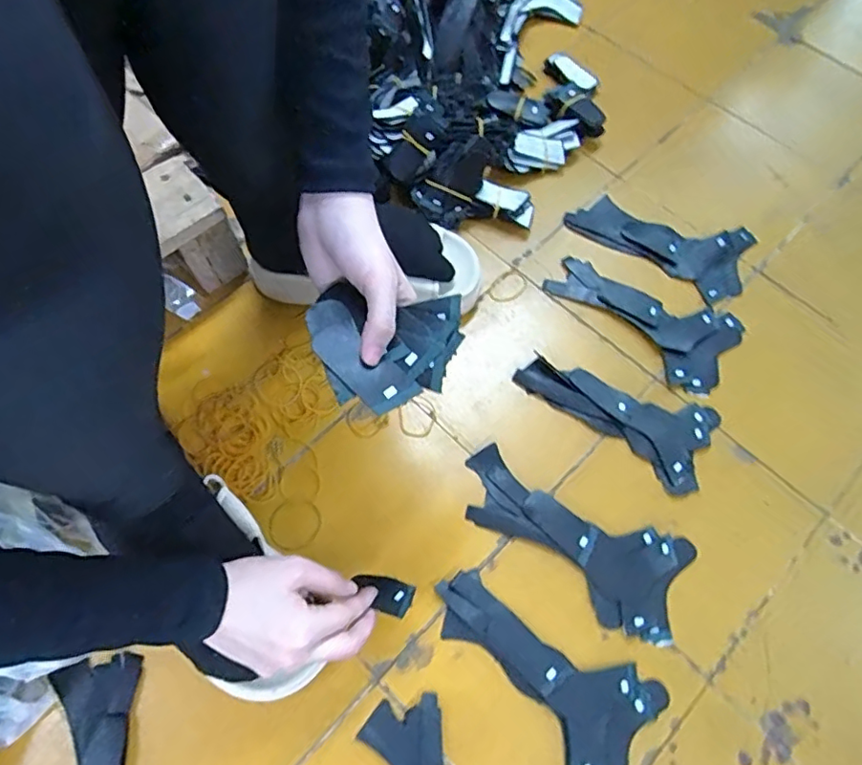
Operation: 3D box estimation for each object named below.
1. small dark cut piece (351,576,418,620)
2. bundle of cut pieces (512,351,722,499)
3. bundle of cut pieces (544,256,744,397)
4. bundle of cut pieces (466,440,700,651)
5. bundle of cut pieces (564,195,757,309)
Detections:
[{"bbox_3d":[-0.040,0.170,0.456,0.051,0.005,0.031,9,38,14],"label":"small dark cut piece"},{"bbox_3d":[0.189,0.025,0.586,0.198,0.017,0.090,31,68,11],"label":"bundle of cut pieces"},{"bbox_3d":[0.232,-0.077,0.627,0.205,0.014,0.101,34,69,12],"label":"bundle of cut pieces"},{"bbox_3d":[0.129,0.141,0.531,0.218,0.009,0.096,31,68,11],"label":"bundle of cut pieces"},{"bbox_3d":[0.265,-0.167,0.668,0.206,0.020,0.107,22,67,8],"label":"bundle of cut pieces"}]

